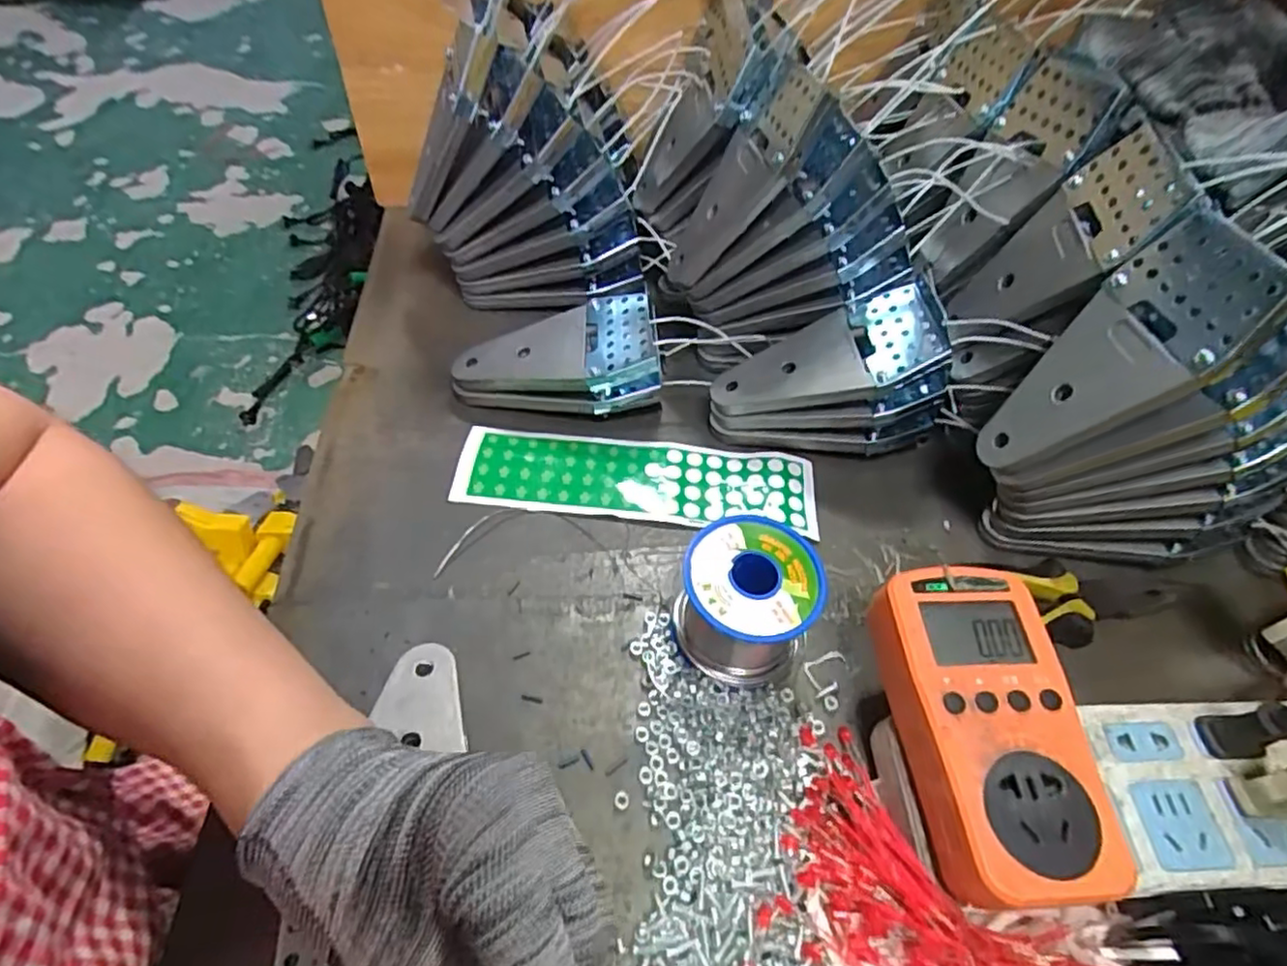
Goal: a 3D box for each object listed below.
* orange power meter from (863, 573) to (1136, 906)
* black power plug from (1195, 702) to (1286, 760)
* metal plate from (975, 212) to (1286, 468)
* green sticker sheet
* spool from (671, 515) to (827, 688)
[{"bbox_3d":[0.139,0.098,0.272,0.075,0.030,0.126,2,53,-3],"label":"orange power meter"},{"bbox_3d":[0.267,0.103,0.285,0.023,0.046,0.018,-4,52,-5],"label":"black power plug"},{"bbox_3d":[0.222,-0.057,0.320,0.008,0.135,0.067,16,46,-26],"label":"metal plate"},{"bbox_3d":[-0.003,-0.002,0.413,0.219,0.006,0.059,6,54,0],"label":"green sticker sheet"},{"bbox_3d":[0.051,0.061,0.332,0.066,0.060,0.063,9,52,5],"label":"spool"}]

